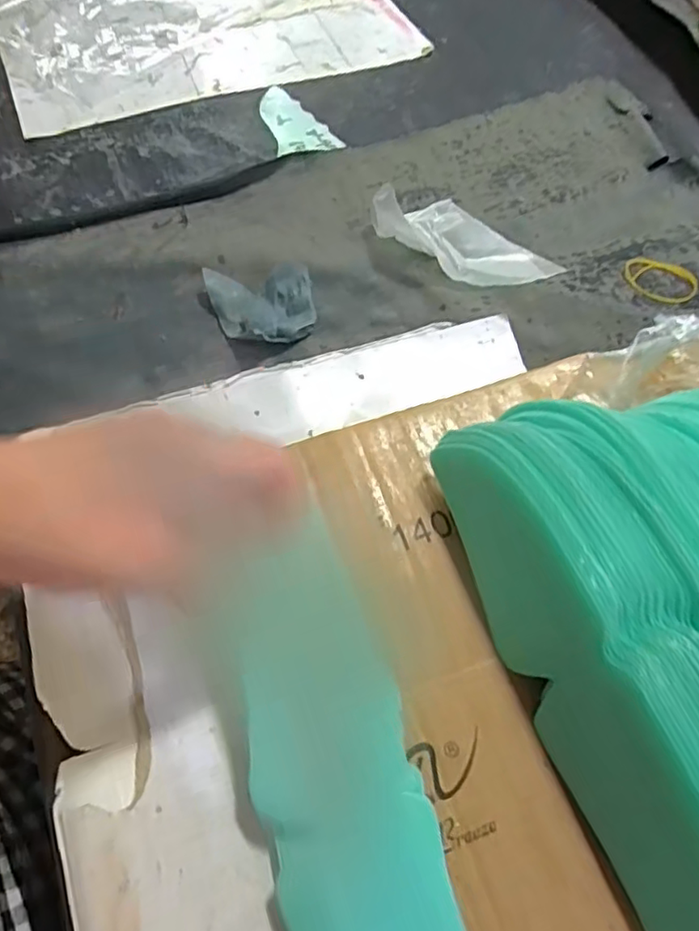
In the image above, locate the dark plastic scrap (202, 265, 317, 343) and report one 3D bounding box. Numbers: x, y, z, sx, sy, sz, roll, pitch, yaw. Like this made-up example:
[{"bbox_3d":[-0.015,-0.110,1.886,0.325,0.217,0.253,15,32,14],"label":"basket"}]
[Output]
[{"bbox_3d":[-0.053,-0.100,0.374,0.062,0.022,0.063,-10,64,-8],"label":"dark plastic scrap"}]

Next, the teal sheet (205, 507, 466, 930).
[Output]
[{"bbox_3d":[-0.001,0.144,0.256,0.067,0.020,0.237,-14,69,-10],"label":"teal sheet"}]

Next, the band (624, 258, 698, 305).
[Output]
[{"bbox_3d":[0.207,-0.122,0.408,0.047,0.004,0.035,18,64,6],"label":"band"}]

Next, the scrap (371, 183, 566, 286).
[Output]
[{"bbox_3d":[0.078,-0.155,0.406,0.118,0.030,0.052,33,66,13],"label":"scrap"}]

